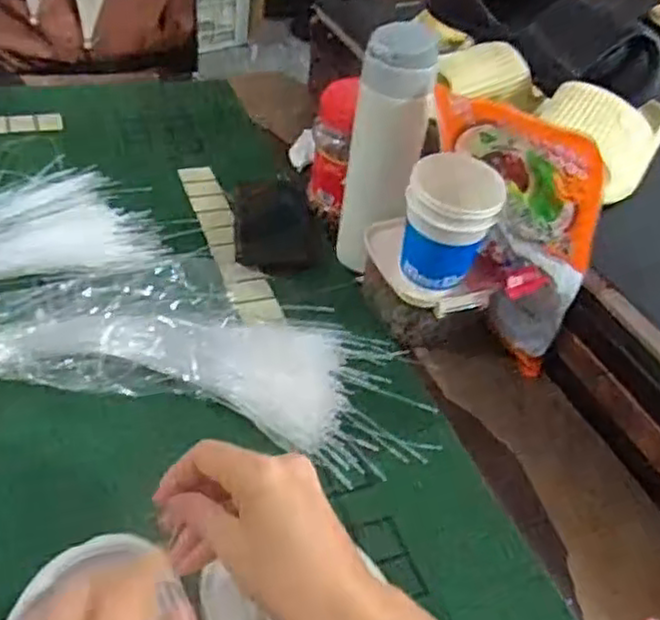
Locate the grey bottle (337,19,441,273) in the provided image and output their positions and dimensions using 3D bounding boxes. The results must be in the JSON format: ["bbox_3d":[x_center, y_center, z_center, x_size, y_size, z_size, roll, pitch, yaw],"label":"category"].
[{"bbox_3d":[0.052,-0.133,0.633,0.063,0.219,0.052,-1,41,-11],"label":"grey bottle"}]

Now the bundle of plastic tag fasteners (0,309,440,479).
[{"bbox_3d":[-0.150,0.045,0.514,0.432,0.056,0.158,-1,41,-10],"label":"bundle of plastic tag fasteners"}]

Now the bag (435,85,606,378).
[{"bbox_3d":[0.140,-0.072,0.591,0.049,0.206,0.170,-16,46,-26],"label":"bag"}]

